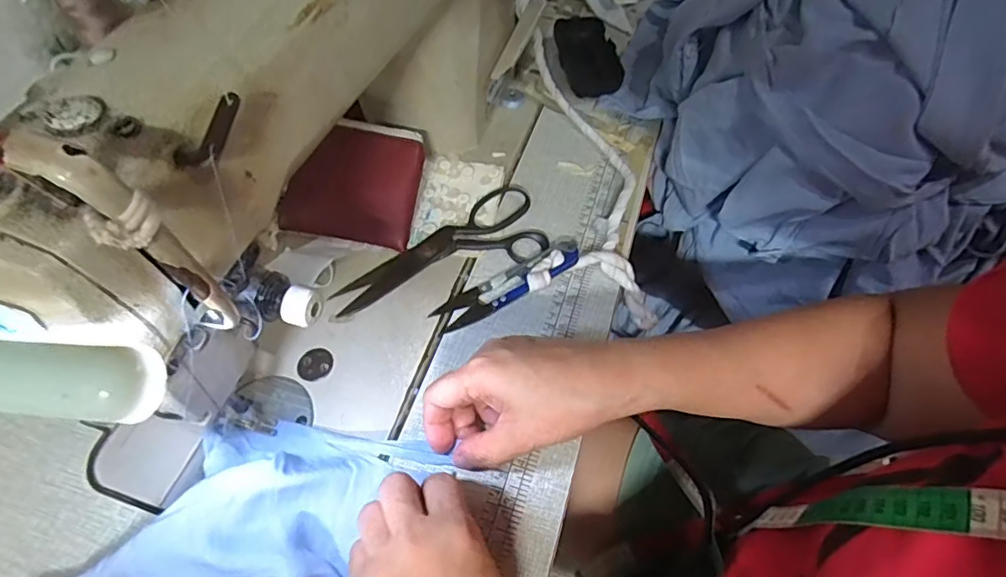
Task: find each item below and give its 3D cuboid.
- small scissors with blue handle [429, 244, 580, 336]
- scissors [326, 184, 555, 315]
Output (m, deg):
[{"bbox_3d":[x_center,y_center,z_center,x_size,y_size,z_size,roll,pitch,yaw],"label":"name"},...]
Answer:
[{"bbox_3d":[0.004,-0.003,0.406,0.114,0.012,0.025,-26,60,-15],"label":"small scissors with blue handle"},{"bbox_3d":[-0.050,-0.031,0.426,0.167,0.008,0.069,-22,59,-12],"label":"scissors"}]

